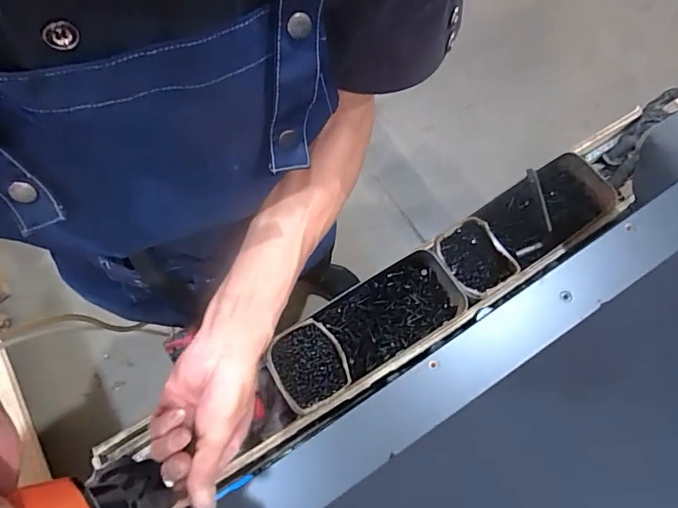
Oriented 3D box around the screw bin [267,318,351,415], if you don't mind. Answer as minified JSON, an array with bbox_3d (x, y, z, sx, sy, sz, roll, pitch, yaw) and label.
[{"bbox_3d":[-0.047,0.168,0.735,0.104,0.039,0.121,-31,73,-9],"label":"screw bin"}]

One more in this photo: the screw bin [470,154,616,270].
[{"bbox_3d":[0.339,-0.075,0.803,0.209,0.051,0.124,-33,74,-10],"label":"screw bin"}]

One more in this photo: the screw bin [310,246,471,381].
[{"bbox_3d":[0.084,0.093,0.774,0.214,0.049,0.124,-30,73,-9],"label":"screw bin"}]

